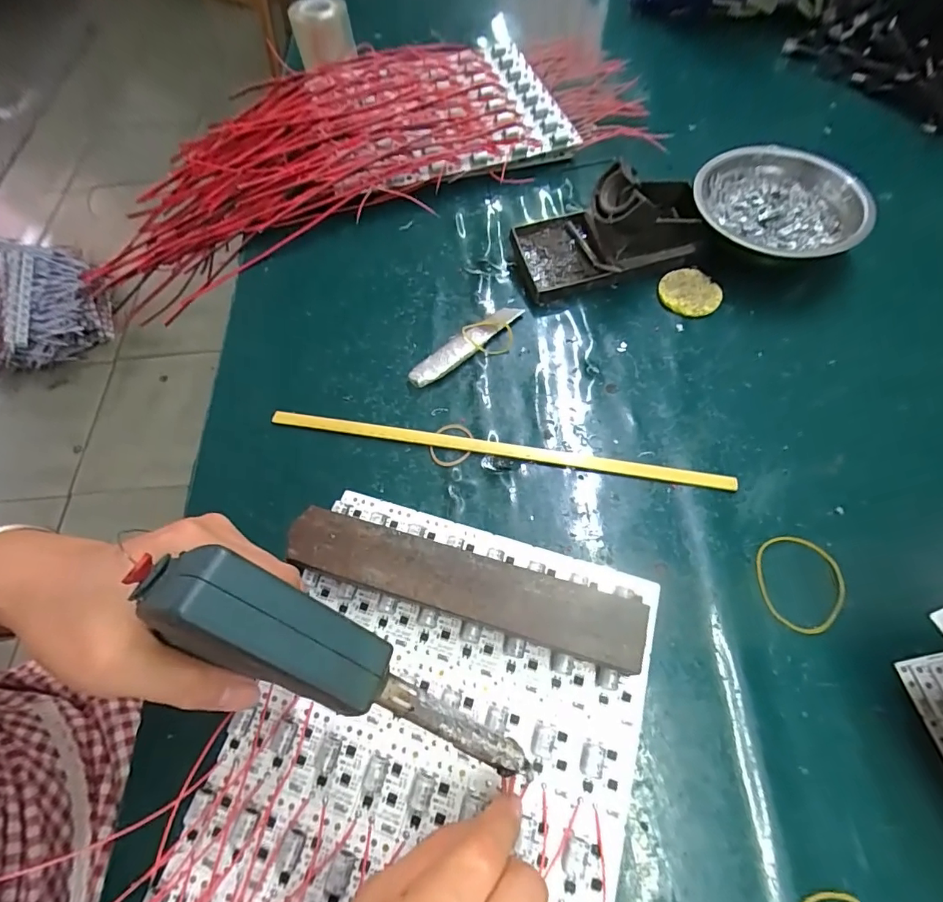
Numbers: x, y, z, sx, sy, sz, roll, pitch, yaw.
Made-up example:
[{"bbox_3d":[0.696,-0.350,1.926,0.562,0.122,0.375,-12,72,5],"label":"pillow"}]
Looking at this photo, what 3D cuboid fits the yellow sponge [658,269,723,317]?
[{"bbox_3d":[0.172,-0.125,0.378,0.043,0.005,0.044,-33,66,-13],"label":"yellow sponge"}]

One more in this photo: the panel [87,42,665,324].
[{"bbox_3d":[-0.113,-0.317,0.491,0.544,0.060,0.249,-23,64,-9],"label":"panel"}]

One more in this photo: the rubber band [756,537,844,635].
[{"bbox_3d":[0.192,0.077,0.277,0.047,0.004,0.055,-3,63,2],"label":"rubber band"}]

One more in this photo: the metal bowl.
[{"bbox_3d":[0.245,-0.190,0.390,0.131,0.040,0.124,-12,63,-4],"label":"metal bowl"}]

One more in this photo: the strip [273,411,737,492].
[{"bbox_3d":[0.014,-0.001,0.325,0.312,0.004,0.011,8,64,7],"label":"strip"}]

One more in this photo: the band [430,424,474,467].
[{"bbox_3d":[-0.014,-0.004,0.328,0.027,0.004,0.033,16,65,11],"label":"band"}]

